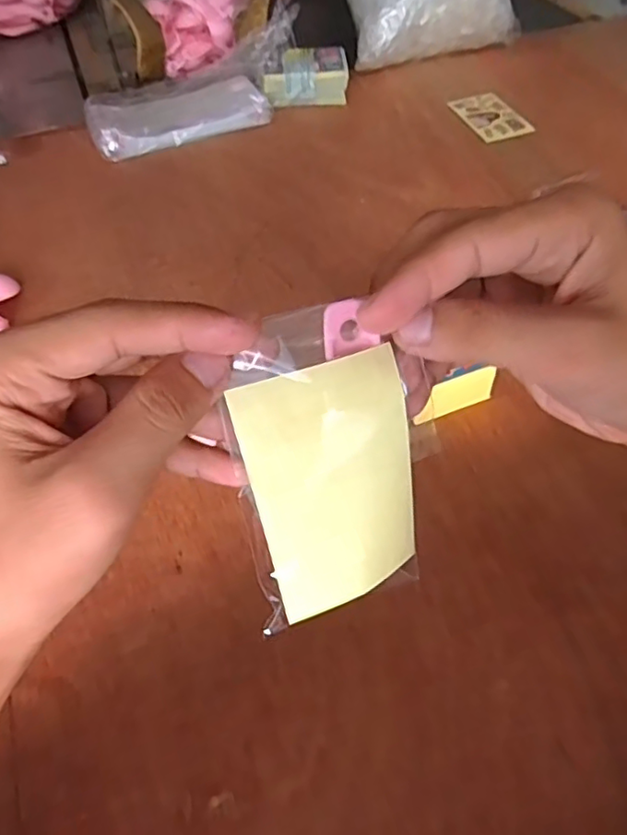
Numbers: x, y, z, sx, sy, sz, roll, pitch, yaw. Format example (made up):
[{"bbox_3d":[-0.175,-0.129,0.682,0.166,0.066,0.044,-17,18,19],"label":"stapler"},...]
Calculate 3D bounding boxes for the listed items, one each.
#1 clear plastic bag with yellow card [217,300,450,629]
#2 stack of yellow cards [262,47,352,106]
[{"bbox_3d":[0.009,0.017,0.211,0.069,0.110,0.009,-15,19,-18],"label":"clear plastic bag with yellow card"},{"bbox_3d":[-0.008,-0.382,0.687,0.093,0.043,0.066,-5,52,-1],"label":"stack of yellow cards"}]

